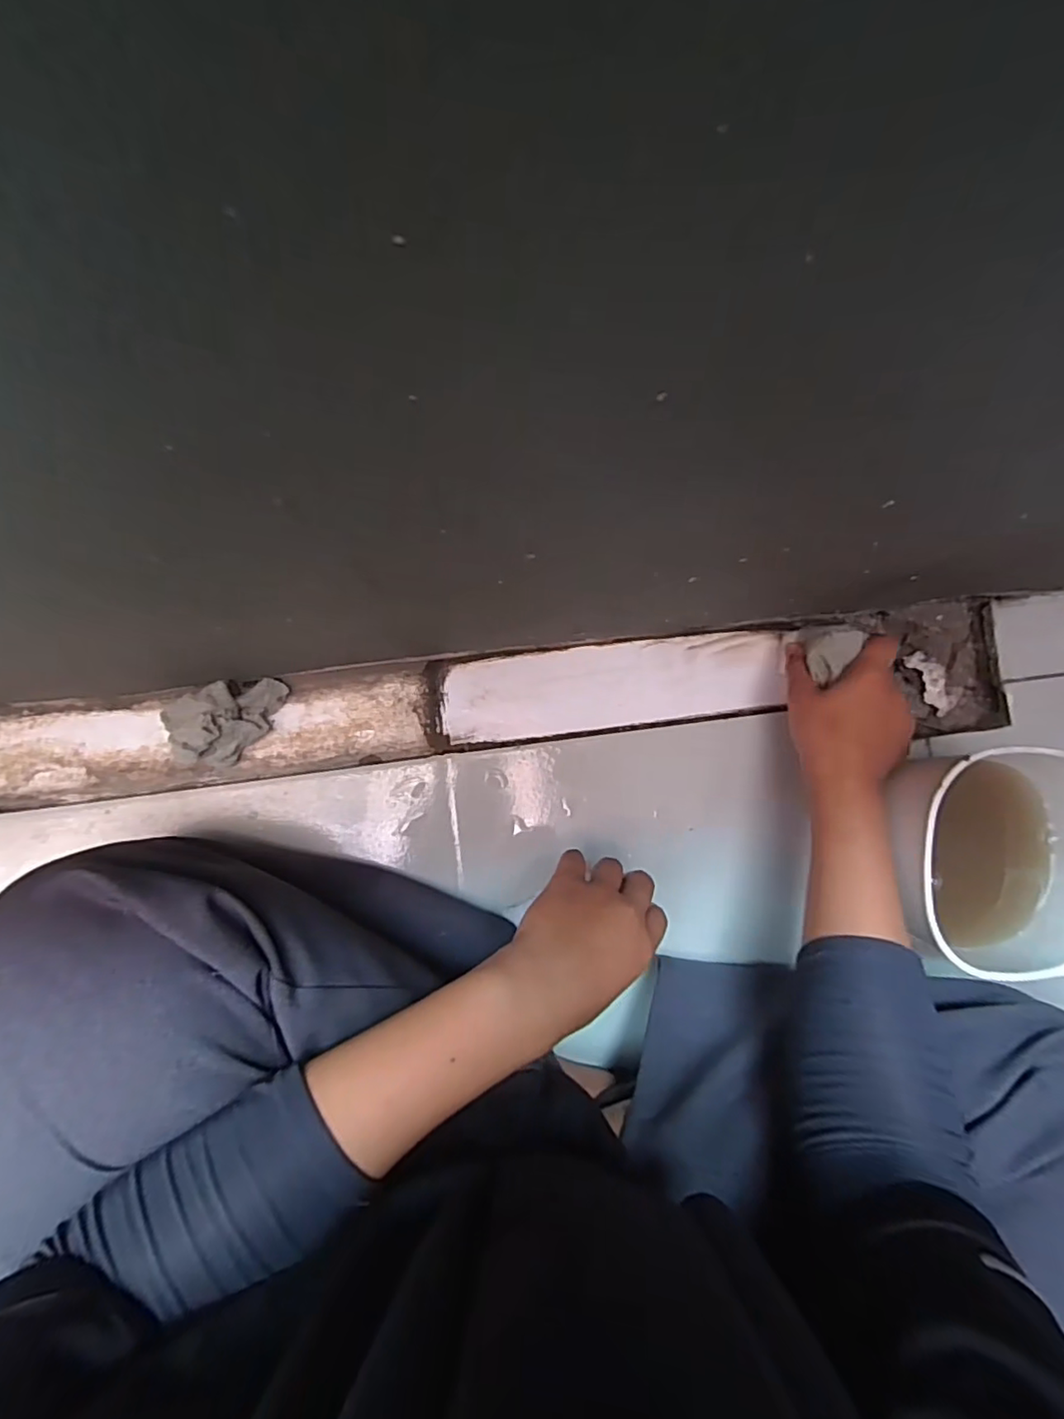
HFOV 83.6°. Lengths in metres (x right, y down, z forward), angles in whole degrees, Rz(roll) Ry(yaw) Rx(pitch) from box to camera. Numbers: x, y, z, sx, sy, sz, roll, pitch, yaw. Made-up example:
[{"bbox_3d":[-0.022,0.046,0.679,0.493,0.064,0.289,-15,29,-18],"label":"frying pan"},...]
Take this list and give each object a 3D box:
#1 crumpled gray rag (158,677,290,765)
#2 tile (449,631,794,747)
[{"bbox_3d":[-0.220,0.010,0.424,0.079,0.039,0.056,-7,88,-8],"label":"crumpled gray rag"},{"bbox_3d":[0.072,-0.019,0.483,0.281,0.008,0.066,-7,88,-8],"label":"tile"}]

